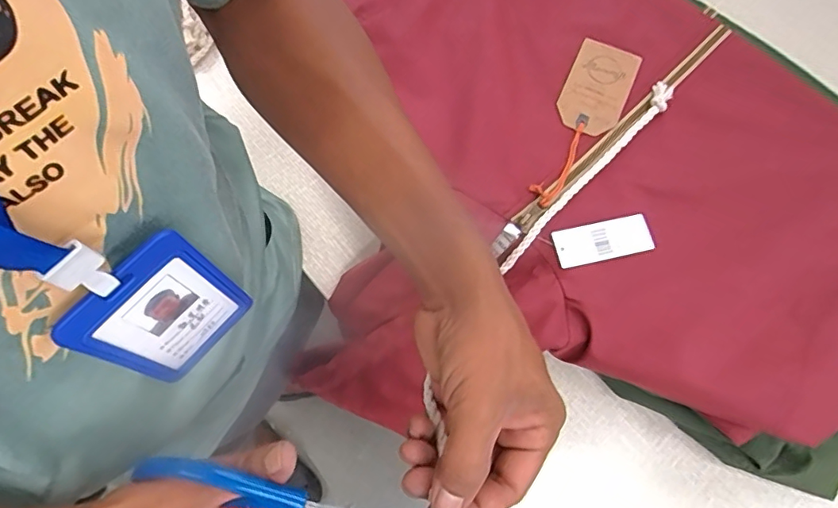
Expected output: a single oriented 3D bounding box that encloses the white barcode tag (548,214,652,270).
[{"bbox_3d":[0.154,-0.011,0.431,0.080,0.008,0.033,-12,72,-5],"label":"white barcode tag"}]

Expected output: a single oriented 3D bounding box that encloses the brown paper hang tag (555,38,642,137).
[{"bbox_3d":[0.168,-0.156,0.482,0.058,0.007,0.095,24,78,8],"label":"brown paper hang tag"}]

